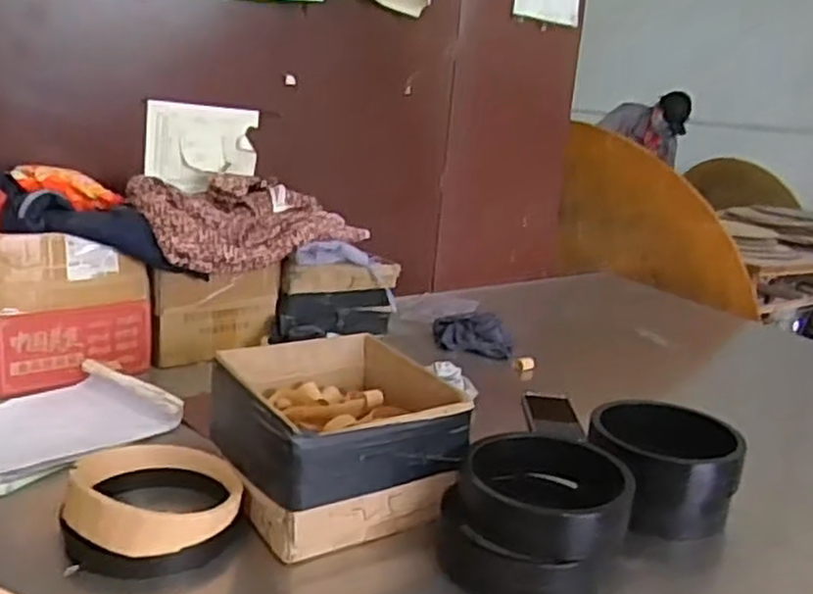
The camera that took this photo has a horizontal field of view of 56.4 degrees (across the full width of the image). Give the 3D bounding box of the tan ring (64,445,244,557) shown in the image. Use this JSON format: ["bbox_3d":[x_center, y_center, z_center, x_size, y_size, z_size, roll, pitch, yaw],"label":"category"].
[{"bbox_3d":[-0.269,0.211,0.804,0.177,0.042,0.147,8,17,7],"label":"tan ring"}]

